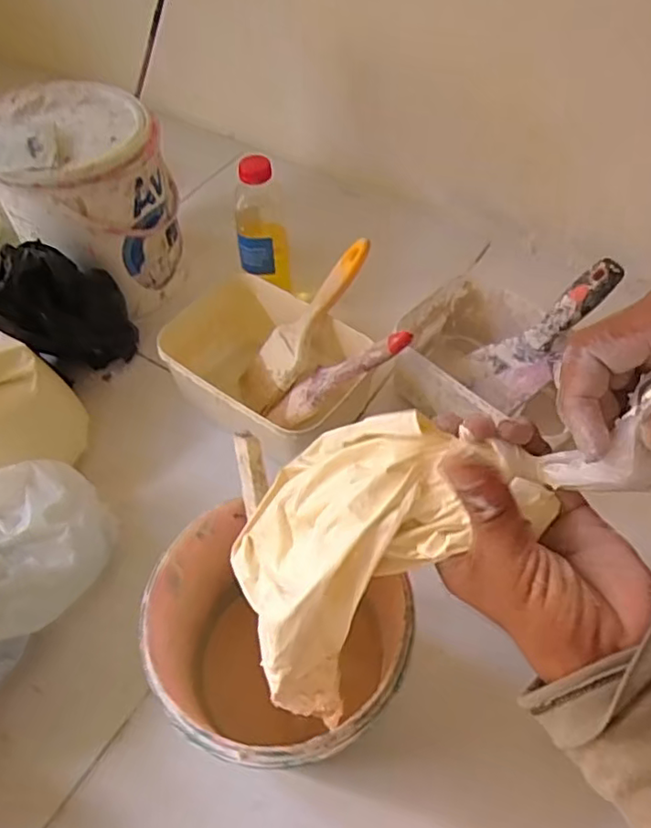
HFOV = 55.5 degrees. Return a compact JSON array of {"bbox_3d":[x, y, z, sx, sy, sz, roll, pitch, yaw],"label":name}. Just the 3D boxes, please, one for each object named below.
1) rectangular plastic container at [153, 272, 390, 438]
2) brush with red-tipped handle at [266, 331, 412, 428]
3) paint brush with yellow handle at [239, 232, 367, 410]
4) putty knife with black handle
[{"bbox_3d":[-0.062,-0.045,0.636,0.202,0.094,0.147,34,63,17],"label":"rectangular plastic container"},{"bbox_3d":[0.011,-0.035,0.591,0.165,0.015,0.057,-29,47,30],"label":"brush with red-tipped handle"},{"bbox_3d":[-0.023,-0.087,0.614,0.016,0.201,0.061,8,38,-50],"label":"paint brush with yellow handle"},{"bbox_3d":[0.213,-0.079,0.601,0.018,0.168,0.070,9,40,-47],"label":"putty knife with black handle"}]

